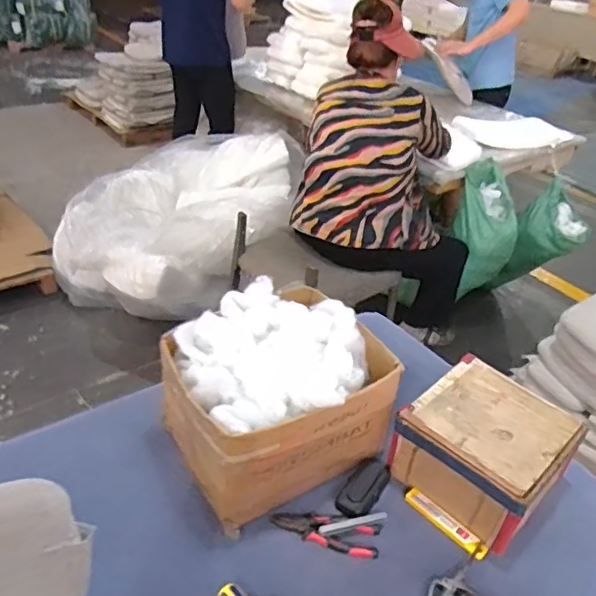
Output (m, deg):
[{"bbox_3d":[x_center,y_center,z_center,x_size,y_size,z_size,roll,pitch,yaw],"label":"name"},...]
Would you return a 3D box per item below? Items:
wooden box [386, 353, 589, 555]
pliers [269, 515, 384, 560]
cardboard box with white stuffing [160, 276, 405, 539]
[{"bbox_3d":[0.289,0.235,0.893,0.211,0.123,0.217,33,43,32],"label":"wooden box"},{"bbox_3d":[0.040,0.335,0.820,0.154,0.012,0.054,13,34,10],"label":"pliers"},{"bbox_3d":[-0.042,0.141,0.884,0.294,0.222,0.270,-19,41,-32],"label":"cardboard box with white stuffing"}]

